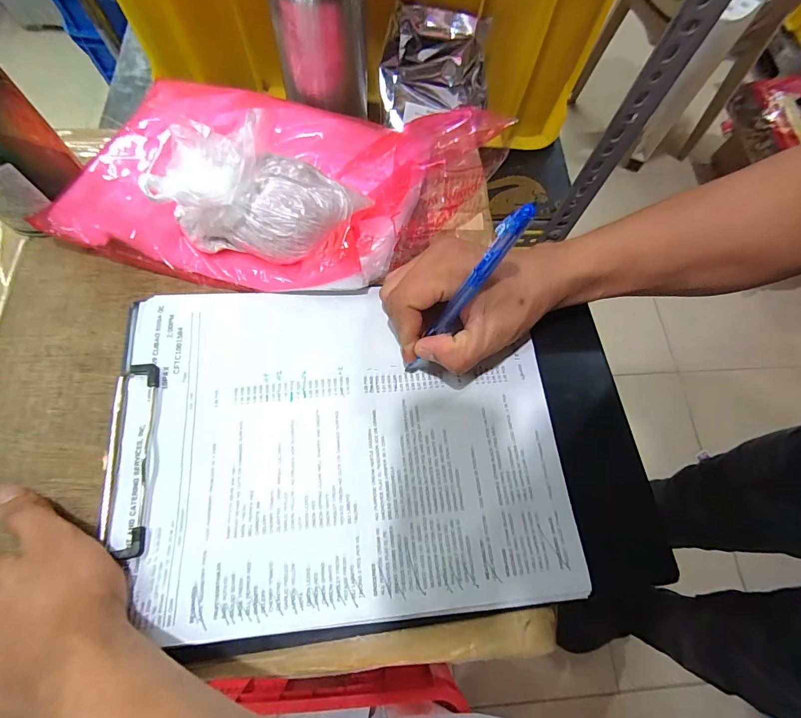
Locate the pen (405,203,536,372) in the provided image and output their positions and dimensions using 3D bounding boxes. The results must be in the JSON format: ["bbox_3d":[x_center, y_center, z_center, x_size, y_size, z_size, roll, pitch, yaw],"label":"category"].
[{"bbox_3d":[0.034,-0.034,0.239,0.011,0.135,0.010,45,45,13],"label":"pen"}]

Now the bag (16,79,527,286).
[{"bbox_3d":[-0.093,-0.141,0.295,0.281,0.067,0.175,15,70,2],"label":"bag"}]

